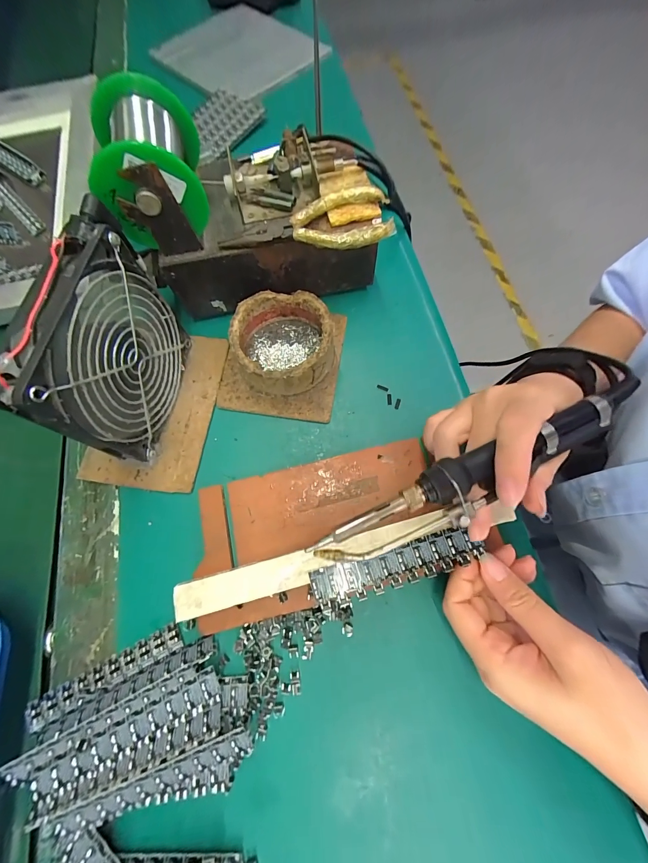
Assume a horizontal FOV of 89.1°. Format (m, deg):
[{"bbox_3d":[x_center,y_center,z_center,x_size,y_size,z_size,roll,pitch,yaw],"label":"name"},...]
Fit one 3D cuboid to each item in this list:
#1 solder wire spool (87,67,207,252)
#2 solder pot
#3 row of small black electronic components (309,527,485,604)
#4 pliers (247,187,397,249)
[{"bbox_3d":[-0.122,-0.189,0.229,0.068,0.058,0.087,-14,70,-3],"label":"solder wire spool"},{"bbox_3d":[-0.034,-0.075,0.281,0.079,0.041,0.083,-1,70,2],"label":"solder pot"},{"bbox_3d":[0.044,0.083,0.202,0.104,0.004,0.023,-16,72,-3],"label":"row of small black electronic components"},{"bbox_3d":[-0.002,-0.162,0.255,0.110,0.009,0.044,-9,77,-1],"label":"pliers"}]

